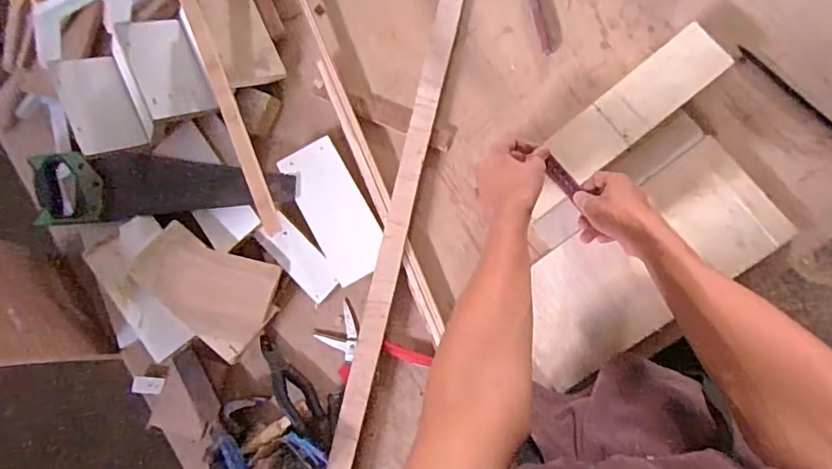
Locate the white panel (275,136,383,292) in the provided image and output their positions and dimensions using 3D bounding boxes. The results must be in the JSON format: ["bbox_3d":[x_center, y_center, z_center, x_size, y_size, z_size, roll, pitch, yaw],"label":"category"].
[{"bbox_3d":[-0.111,-0.034,0.726,0.085,0.019,0.195,-30,81,11],"label":"white panel"}]

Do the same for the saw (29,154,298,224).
[{"bbox_3d":[-0.381,-0.074,0.760,0.422,0.029,0.102,-2,87,14],"label":"saw"}]

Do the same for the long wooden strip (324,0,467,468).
[{"bbox_3d":[-0.023,-0.029,0.700,0.040,0.024,0.891,14,90,9],"label":"long wooden strip"}]

